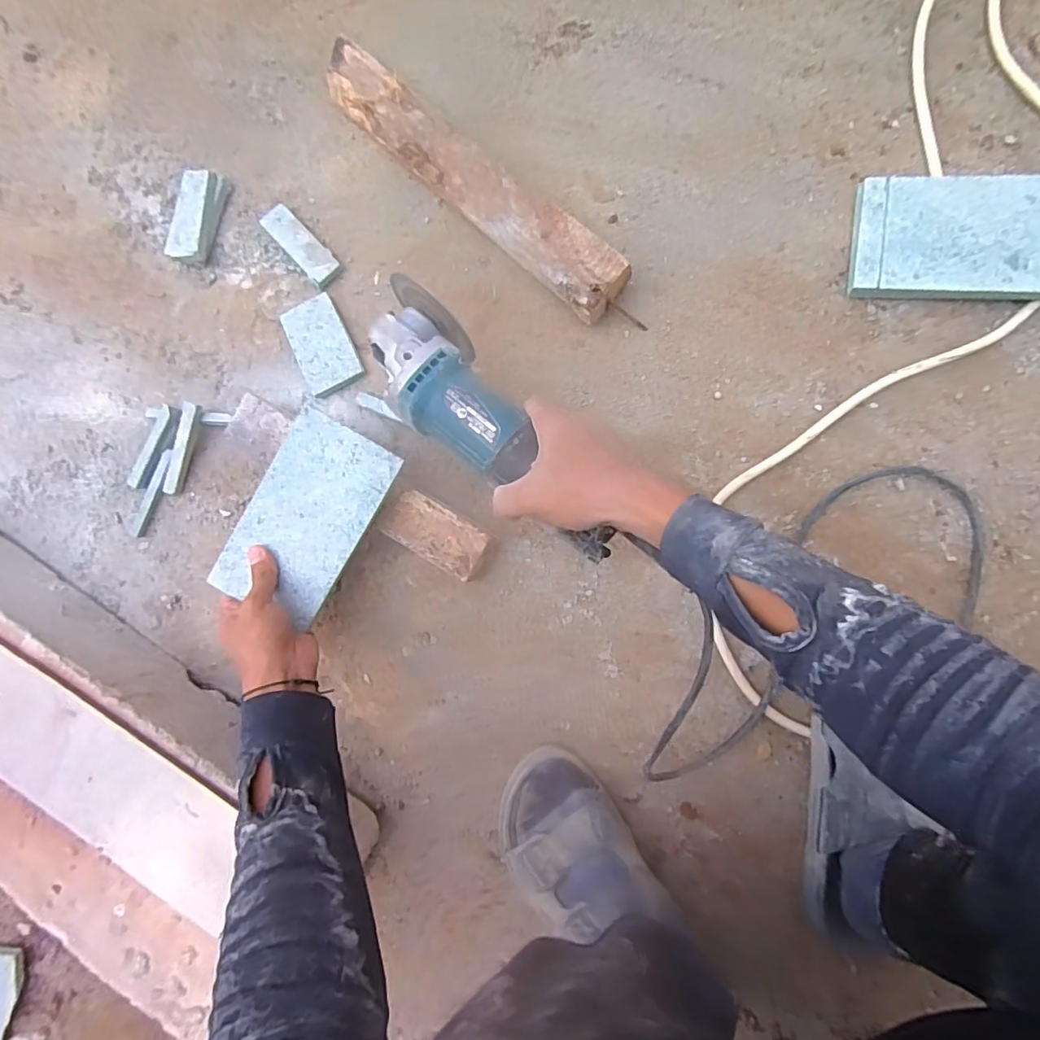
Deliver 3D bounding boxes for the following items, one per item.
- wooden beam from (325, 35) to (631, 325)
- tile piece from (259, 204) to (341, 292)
[{"bbox_3d":[-0.057,-0.343,0.539,0.399,0.054,0.056,44,93,9],"label":"wooden beam"},{"bbox_3d":[-0.235,-0.295,0.582,0.035,0.013,0.103,-42,82,4],"label":"tile piece"}]

